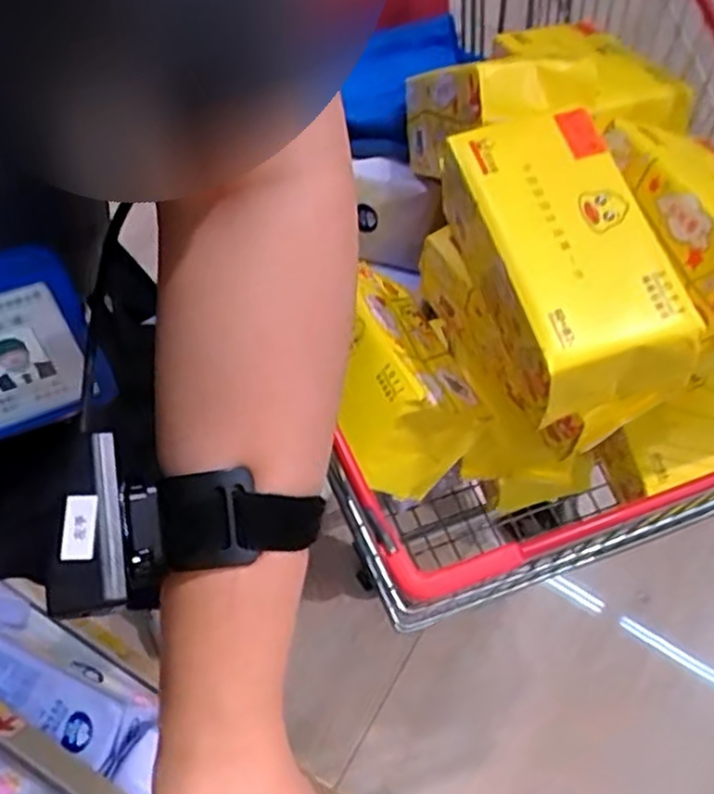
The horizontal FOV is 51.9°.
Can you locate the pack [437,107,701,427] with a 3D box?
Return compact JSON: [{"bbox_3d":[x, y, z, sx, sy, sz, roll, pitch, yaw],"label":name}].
[{"bbox_3d":[0.144,-0.107,0.540,0.104,0.104,0.231,-15,71,-5],"label":"pack"}]

